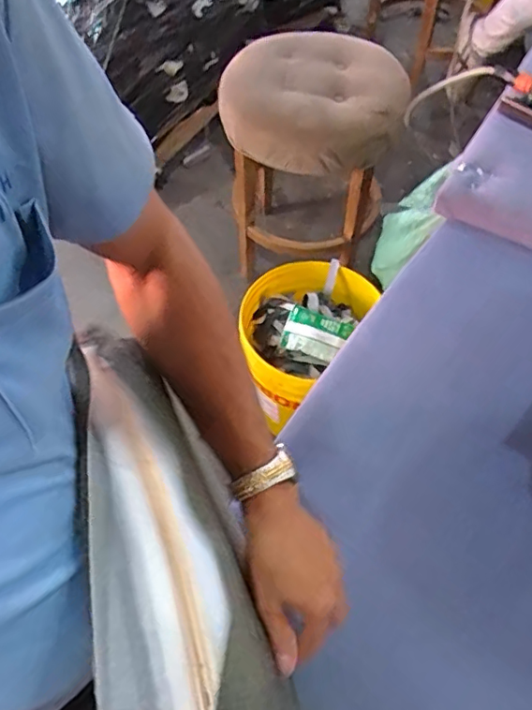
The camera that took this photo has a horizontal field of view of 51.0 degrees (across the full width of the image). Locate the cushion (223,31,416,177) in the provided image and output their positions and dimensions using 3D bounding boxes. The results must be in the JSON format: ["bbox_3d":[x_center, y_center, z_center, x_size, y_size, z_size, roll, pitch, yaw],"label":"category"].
[{"bbox_3d":[0.112,-0.639,1.384,0.447,0.119,0.455,0,56,0],"label":"cushion"}]

